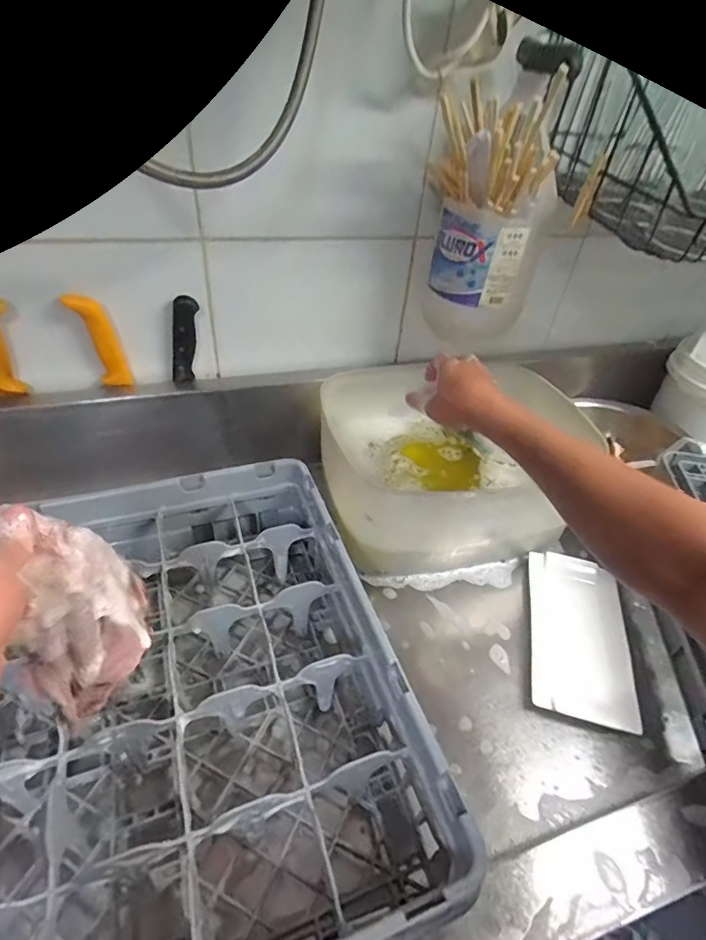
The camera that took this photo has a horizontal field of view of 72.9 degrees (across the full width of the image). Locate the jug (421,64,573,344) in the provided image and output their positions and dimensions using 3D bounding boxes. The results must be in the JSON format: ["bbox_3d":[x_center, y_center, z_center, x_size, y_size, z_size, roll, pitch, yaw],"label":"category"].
[{"bbox_3d":[0.165,-0.295,0.608,0.144,0.304,0.138,13,43,8],"label":"jug"}]

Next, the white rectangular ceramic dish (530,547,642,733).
[{"bbox_3d":[0.305,0.215,0.636,0.128,0.027,0.238,12,43,7],"label":"white rectangular ceramic dish"}]

